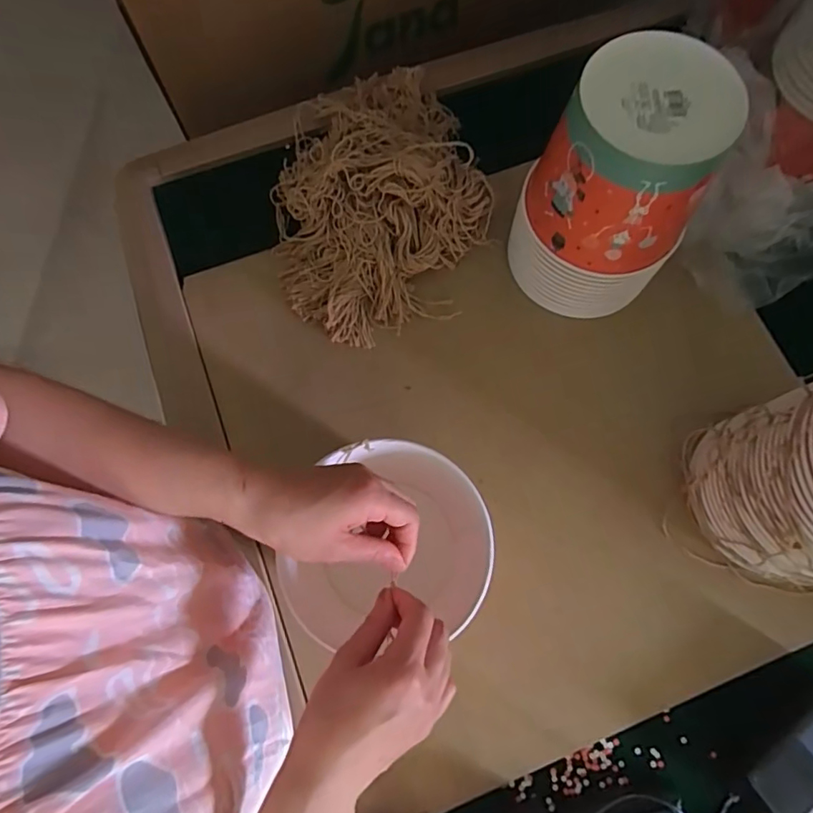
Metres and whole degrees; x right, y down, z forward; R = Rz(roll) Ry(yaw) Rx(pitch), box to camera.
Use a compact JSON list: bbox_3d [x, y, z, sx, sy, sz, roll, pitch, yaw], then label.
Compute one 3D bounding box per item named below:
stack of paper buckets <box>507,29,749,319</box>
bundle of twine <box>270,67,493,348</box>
[{"bbox_3d":[0.190,-0.193,0.518,0.140,0.226,0.143,-37,77,-10],"label":"stack of paper buckets"},{"bbox_3d":[-0.040,-0.251,0.607,0.240,0.085,0.336,-14,74,-4],"label":"bundle of twine"}]

